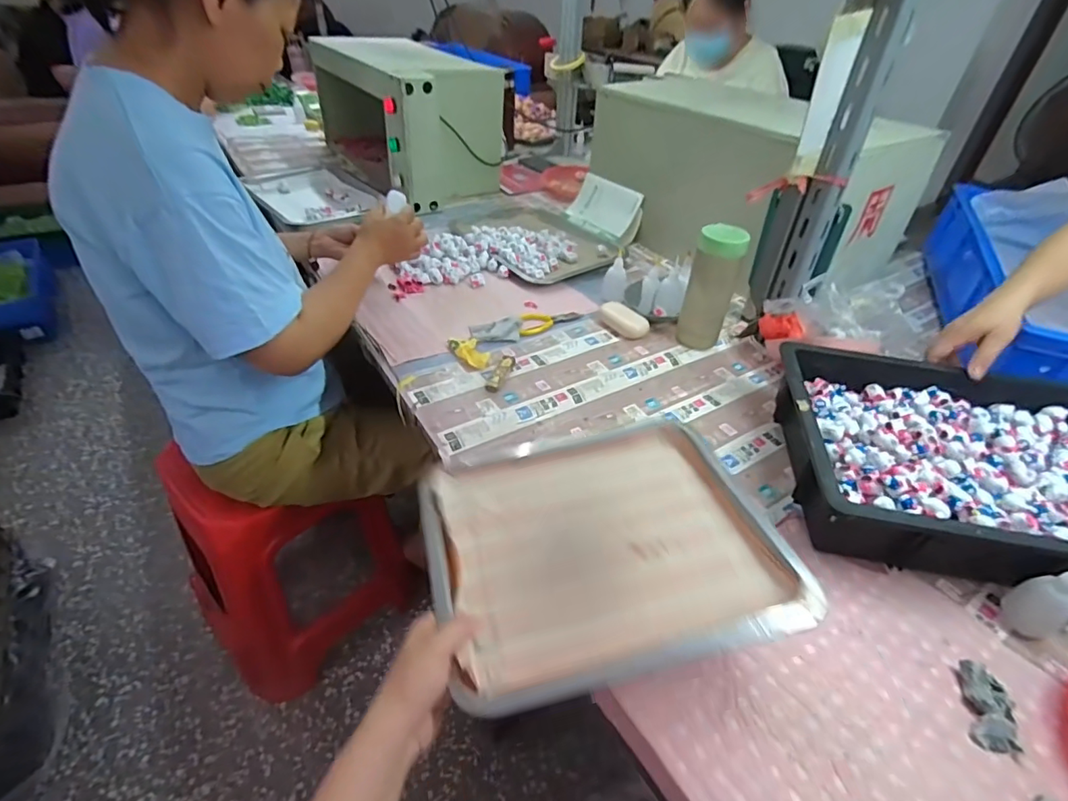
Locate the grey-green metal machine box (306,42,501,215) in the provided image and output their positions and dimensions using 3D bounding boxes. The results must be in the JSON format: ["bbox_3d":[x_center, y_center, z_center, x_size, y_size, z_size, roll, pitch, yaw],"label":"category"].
[{"bbox_3d":[-0.325,-0.756,1.377,0.321,0.264,0.583,-20,46,-27],"label":"grey-green metal machine box"}]

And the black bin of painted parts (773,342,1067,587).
[{"bbox_3d":[0.532,0.078,0.640,0.445,0.121,0.317,14,40,11],"label":"black bin of painted parts"}]

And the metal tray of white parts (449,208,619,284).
[{"bbox_3d":[-0.006,-0.356,1.135,0.274,0.035,0.393,-19,45,-26],"label":"metal tray of white parts"}]

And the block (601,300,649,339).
[{"bbox_3d":[0.152,-0.138,0.883,0.044,0.028,0.089,-27,49,-33],"label":"block"}]

